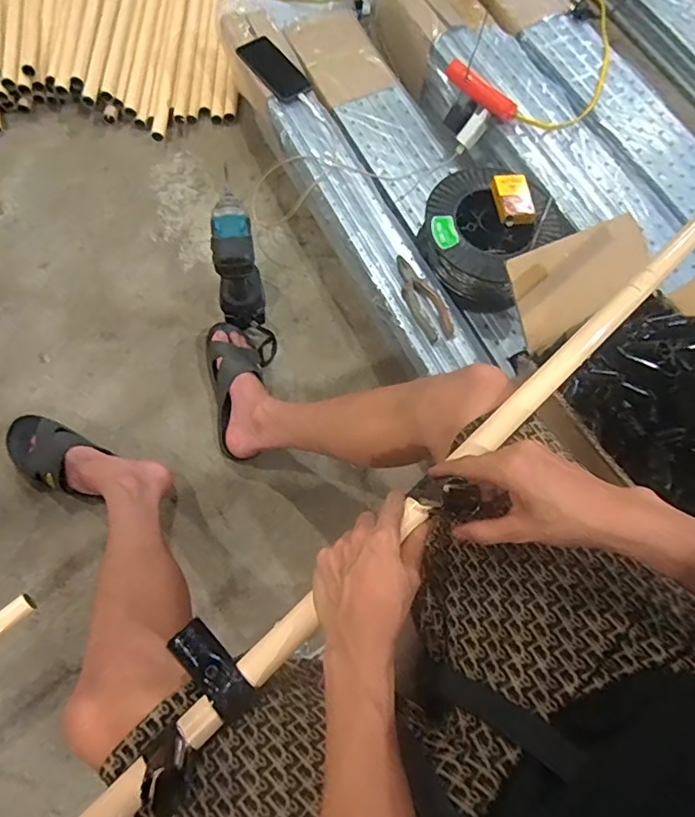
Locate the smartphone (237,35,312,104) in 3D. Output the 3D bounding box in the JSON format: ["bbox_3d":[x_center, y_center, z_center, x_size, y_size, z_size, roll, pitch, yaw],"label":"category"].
[{"bbox_3d":[-0.143,-0.667,1.067,0.085,0.015,0.176,-35,76,-17],"label":"smartphone"}]

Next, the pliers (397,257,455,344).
[{"bbox_3d":[0.124,-0.184,0.908,0.057,0.012,0.164,-27,74,-15],"label":"pliers"}]

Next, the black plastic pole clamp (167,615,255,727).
[{"bbox_3d":[-0.110,0.215,0.448,0.032,0.024,0.081,-38,77,-18],"label":"black plastic pole clamp"}]

